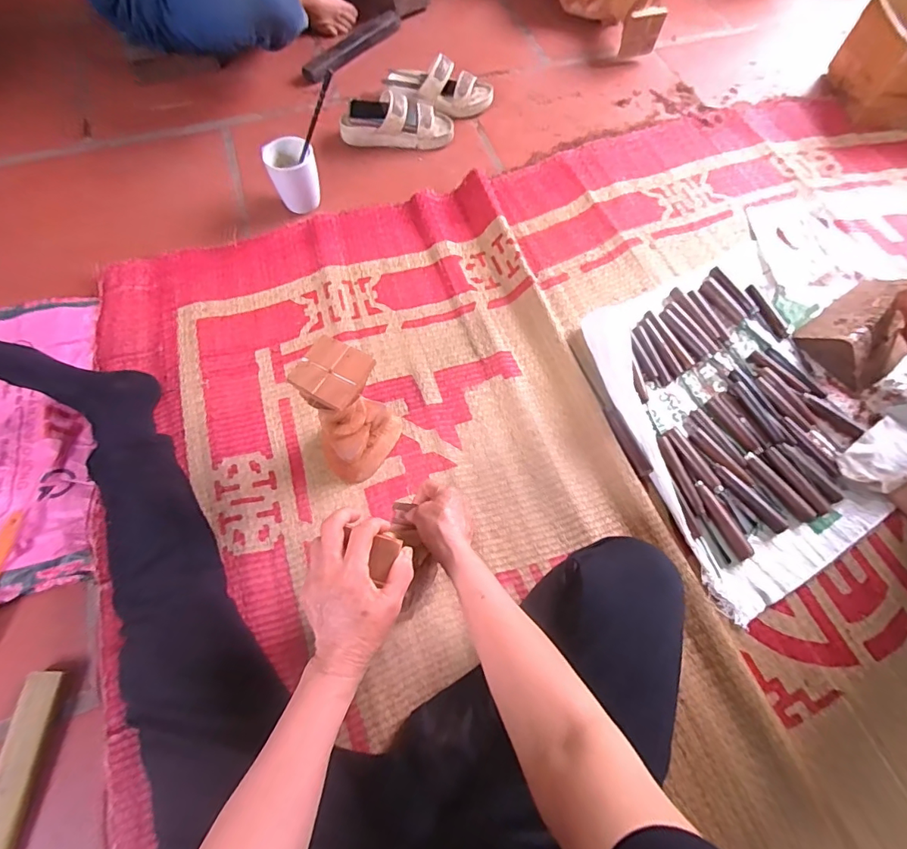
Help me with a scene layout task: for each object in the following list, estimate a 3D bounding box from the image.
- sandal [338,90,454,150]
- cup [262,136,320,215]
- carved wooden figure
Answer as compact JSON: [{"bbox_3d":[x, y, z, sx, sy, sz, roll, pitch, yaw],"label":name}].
[{"bbox_3d":[-0.119,-0.633,0.990,0.231,0.080,0.091,-4,66,-4],"label":"sandal"},{"bbox_3d":[-0.292,-0.461,0.878,0.082,0.092,0.085,1,66,-2],"label":"cup"},{"bbox_3d":[-0.146,-0.010,0.650,0.107,0.190,0.115,29,68,11],"label":"carved wooden figure"}]

